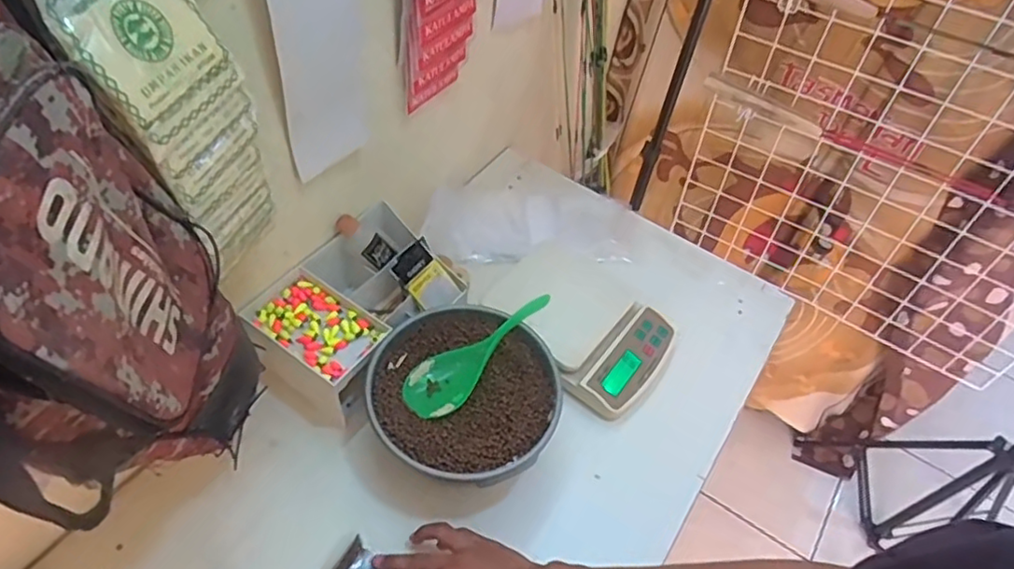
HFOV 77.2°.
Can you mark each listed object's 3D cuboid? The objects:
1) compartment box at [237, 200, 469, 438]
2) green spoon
[{"bbox_3d":[-0.174,0.021,0.769,0.167,0.107,0.254,28,54,15],"label":"compartment box"},{"bbox_3d":[-0.030,0.071,0.686,0.186,0.020,0.061,-40,64,-16],"label":"green spoon"}]

